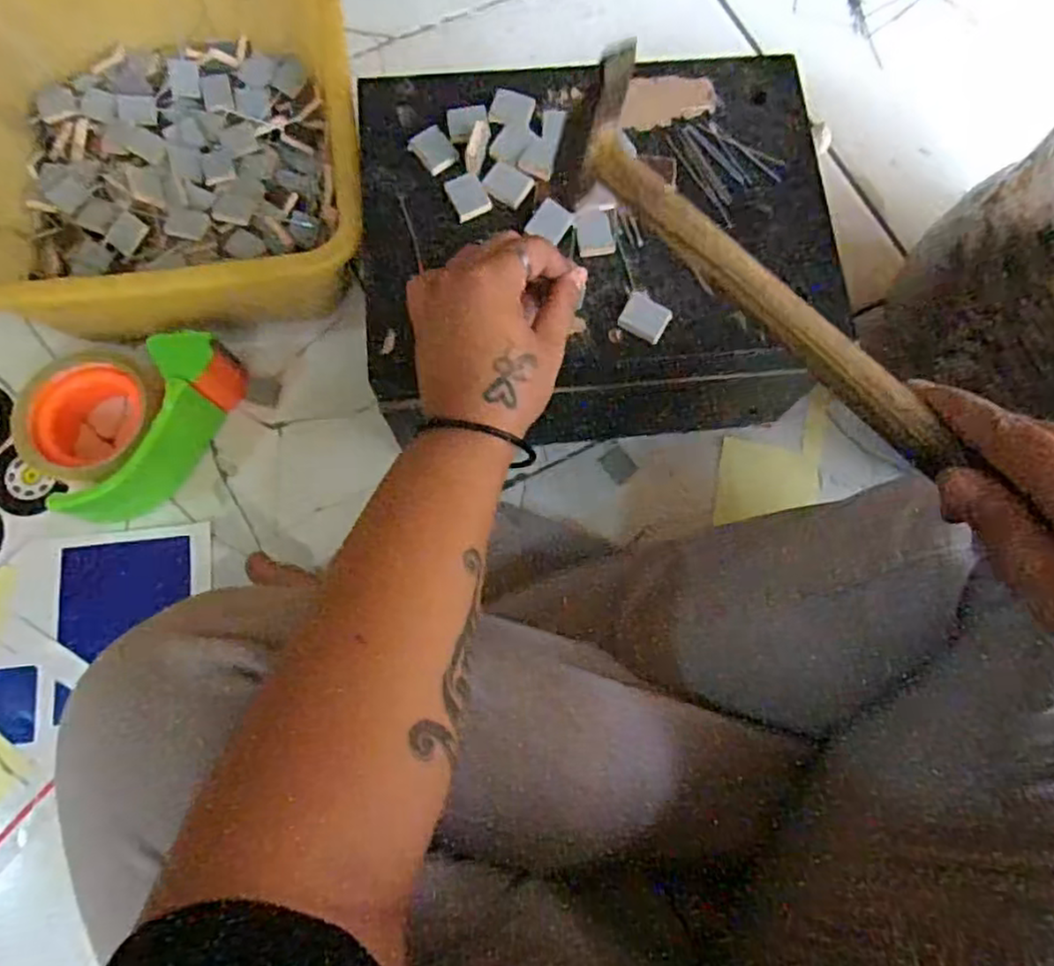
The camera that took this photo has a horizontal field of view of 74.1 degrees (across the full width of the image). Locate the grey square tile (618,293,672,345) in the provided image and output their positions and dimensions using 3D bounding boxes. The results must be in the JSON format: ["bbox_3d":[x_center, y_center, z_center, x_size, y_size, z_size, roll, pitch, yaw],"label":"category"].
[{"bbox_3d":[0.067,-0.093,0.394,0.026,0.004,0.022,31,77,6],"label":"grey square tile"}]

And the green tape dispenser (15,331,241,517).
[{"bbox_3d":[-0.274,-0.052,0.487,0.145,0.067,0.107,-42,81,-11],"label":"green tape dispenser"}]

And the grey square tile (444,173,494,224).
[{"bbox_3d":[-0.034,-0.168,0.409,0.020,0.005,0.027,-26,78,-8],"label":"grey square tile"}]

